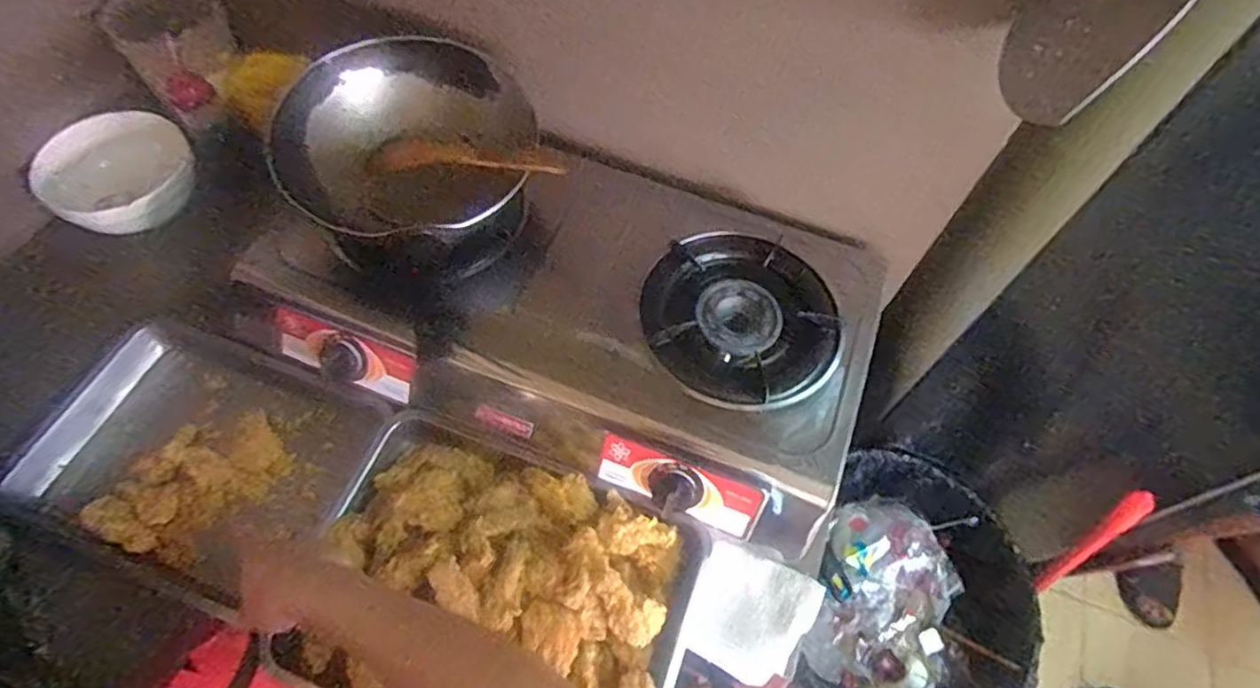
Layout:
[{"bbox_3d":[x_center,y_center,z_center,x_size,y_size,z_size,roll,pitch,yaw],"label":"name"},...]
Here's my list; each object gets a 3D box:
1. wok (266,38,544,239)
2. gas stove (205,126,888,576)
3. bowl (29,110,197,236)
[{"bbox_3d":[-0.265,-0.242,0.775,0.295,0.096,0.236,8,58,2],"label":"wok"},{"bbox_3d":[-0.080,-0.047,0.793,0.705,0.139,0.369,19,59,9],"label":"gas stove"},{"bbox_3d":[-0.703,-0.233,0.908,0.183,0.088,0.183,1,58,-2],"label":"bowl"}]

